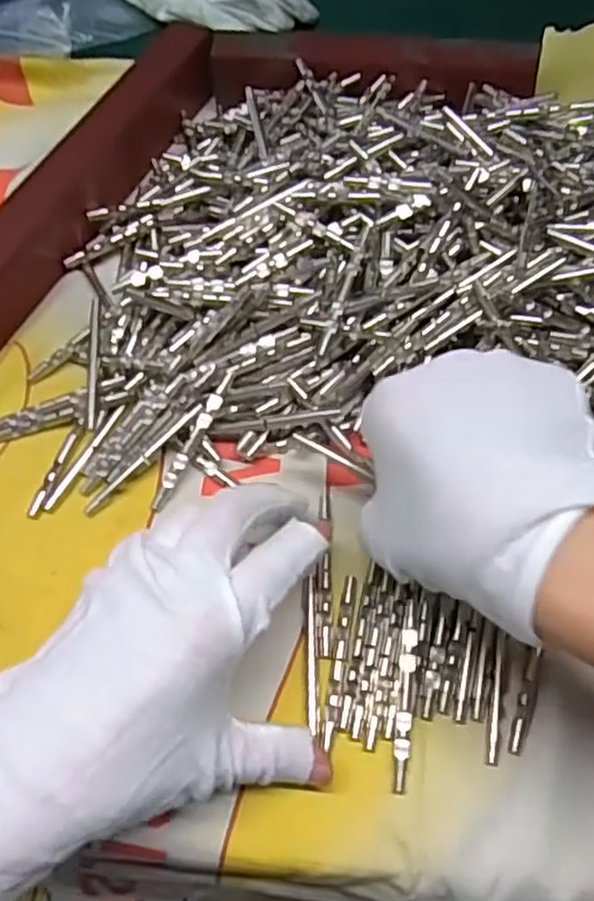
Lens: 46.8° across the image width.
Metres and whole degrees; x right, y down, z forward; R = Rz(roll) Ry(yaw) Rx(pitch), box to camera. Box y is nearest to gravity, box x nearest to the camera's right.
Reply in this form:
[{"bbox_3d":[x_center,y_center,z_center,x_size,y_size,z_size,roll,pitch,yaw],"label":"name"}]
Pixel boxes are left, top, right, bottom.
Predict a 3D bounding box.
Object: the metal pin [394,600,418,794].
[{"bbox_3d":[0.041,0.092,0.261,0.006,0.007,0.068,6,65,4],"label":"metal pin"}]

